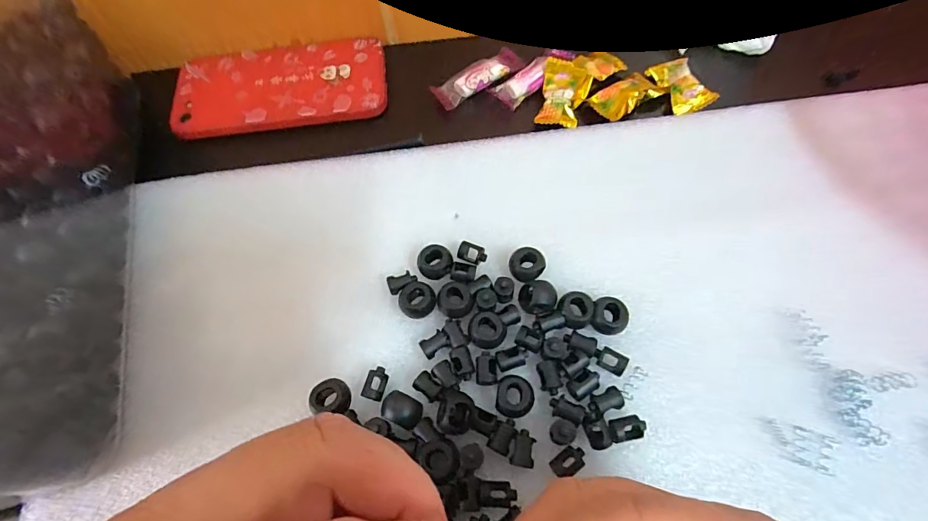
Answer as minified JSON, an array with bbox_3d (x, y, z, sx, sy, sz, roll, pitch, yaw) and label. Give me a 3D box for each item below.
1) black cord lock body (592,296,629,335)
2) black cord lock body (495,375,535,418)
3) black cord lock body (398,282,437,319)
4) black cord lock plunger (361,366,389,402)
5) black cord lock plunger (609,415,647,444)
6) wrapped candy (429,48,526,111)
[{"bbox_3d":[0.069,0.027,0.208,0.016,0.012,0.017,-1,64,2],"label":"black cord lock body"},{"bbox_3d":[0.023,0.059,0.190,0.016,0.007,0.018,9,65,7],"label":"black cord lock body"},{"bbox_3d":[-0.023,0.020,0.215,0.018,0.015,0.016,-26,66,-10],"label":"black cord lock body"},{"bbox_3d":[-0.040,0.056,0.200,0.010,0.008,0.015,15,66,9],"label":"black cord lock plunger"},{"bbox_3d":[0.070,0.073,0.188,0.015,0.008,0.010,-10,64,-3],"label":"black cord lock plunger"},{"bbox_3d":[0.010,-0.123,0.291,0.066,0.007,0.019,-33,67,-13],"label":"wrapped candy"}]

